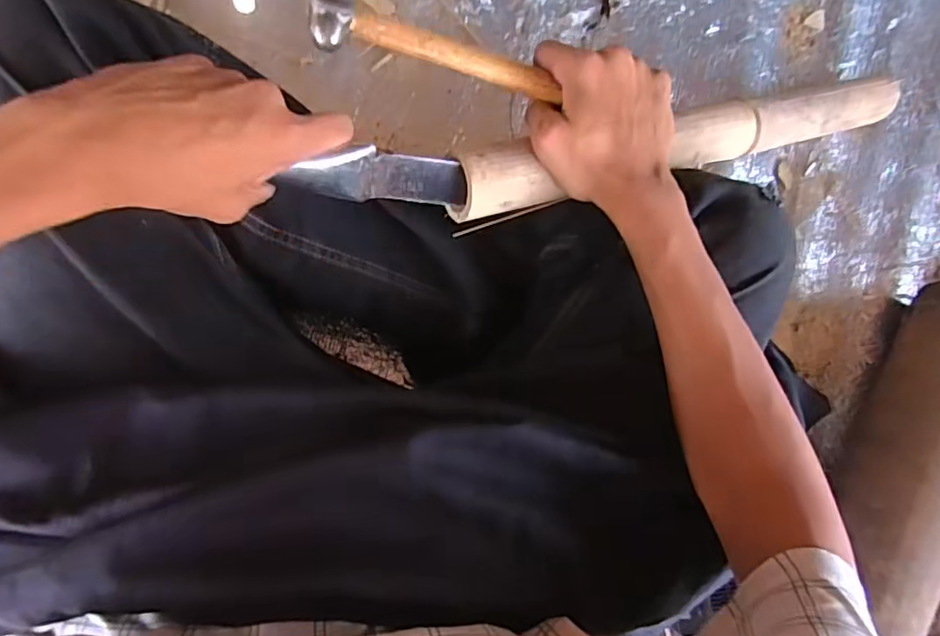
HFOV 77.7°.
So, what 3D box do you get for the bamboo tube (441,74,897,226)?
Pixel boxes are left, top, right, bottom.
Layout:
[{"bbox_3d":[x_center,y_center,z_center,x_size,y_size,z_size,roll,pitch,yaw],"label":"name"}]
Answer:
[{"bbox_3d":[0.218,-0.158,0.516,0.515,0.043,0.047,-17,86,-23],"label":"bamboo tube"}]

